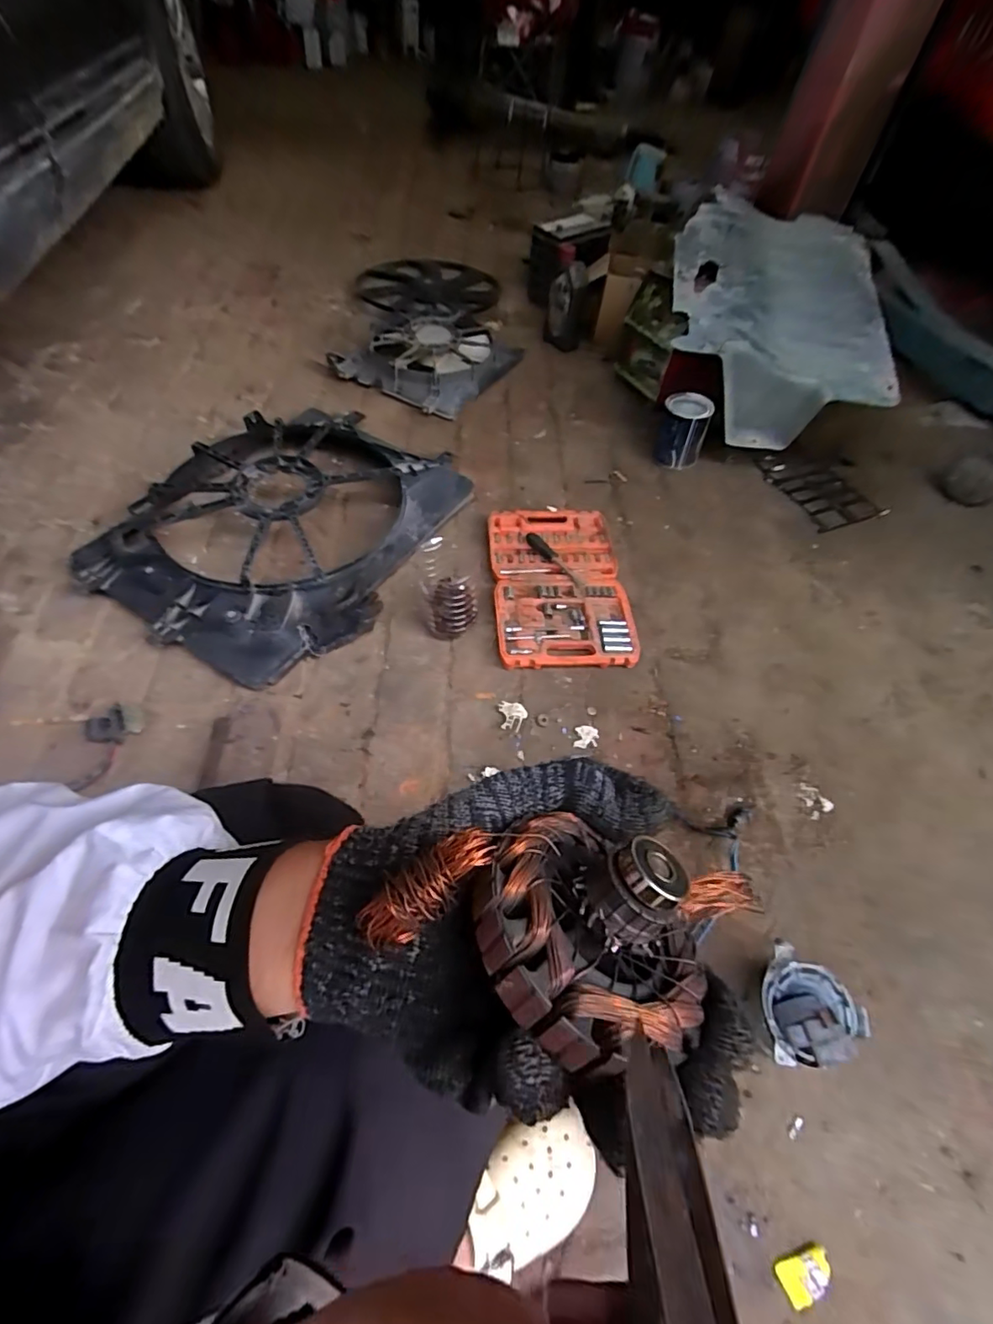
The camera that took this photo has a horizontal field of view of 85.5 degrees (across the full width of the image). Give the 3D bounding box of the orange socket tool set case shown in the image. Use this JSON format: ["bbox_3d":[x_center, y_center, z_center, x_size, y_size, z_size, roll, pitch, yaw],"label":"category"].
[{"bbox_3d":[0.116,-0.154,1.029,0.245,0.026,0.401,-2,57,-4],"label":"orange socket tool set case"}]

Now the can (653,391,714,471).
[{"bbox_3d":[0.422,-0.527,1.231,0.099,0.143,0.103,1,57,-2],"label":"can"}]

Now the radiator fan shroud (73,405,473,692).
[{"bbox_3d":[-0.398,-0.292,1.058,0.543,0.101,0.672,30,61,16],"label":"radiator fan shroud"}]

